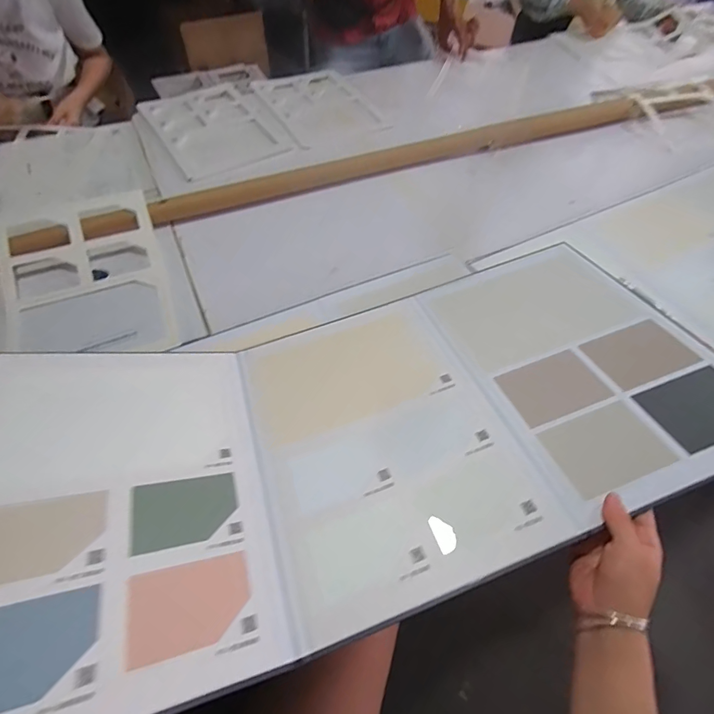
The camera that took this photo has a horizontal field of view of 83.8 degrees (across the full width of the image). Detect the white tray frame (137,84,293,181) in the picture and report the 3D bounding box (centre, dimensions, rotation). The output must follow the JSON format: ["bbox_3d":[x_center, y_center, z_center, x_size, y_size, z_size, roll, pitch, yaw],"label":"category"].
[{"bbox_3d":[-0.366,-0.582,1.009,0.260,0.021,0.396,-28,62,-19],"label":"white tray frame"}]

